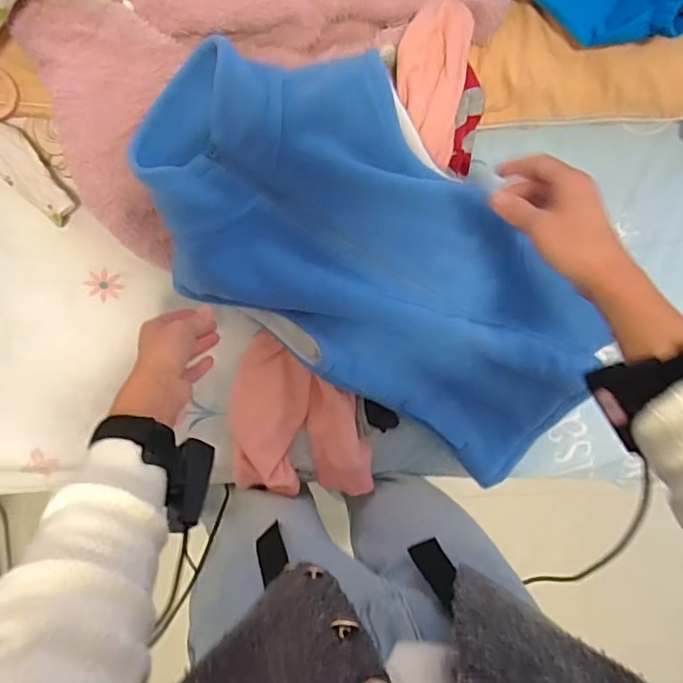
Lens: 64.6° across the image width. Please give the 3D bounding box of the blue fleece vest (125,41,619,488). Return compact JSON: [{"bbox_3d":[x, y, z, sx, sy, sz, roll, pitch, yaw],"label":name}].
[{"bbox_3d":[0.054,-0.069,0.598,0.563,0.083,0.260,37,93,-17],"label":"blue fleece vest"}]

